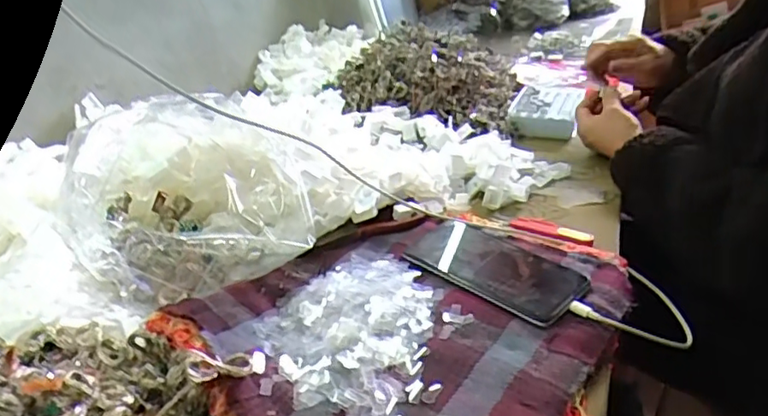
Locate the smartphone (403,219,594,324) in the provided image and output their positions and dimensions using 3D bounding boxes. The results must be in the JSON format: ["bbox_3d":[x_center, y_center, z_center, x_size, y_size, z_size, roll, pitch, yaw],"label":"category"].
[{"bbox_3d":[0.101,0.047,0.543,0.086,0.011,0.165,-28,36,-35],"label":"smartphone"}]

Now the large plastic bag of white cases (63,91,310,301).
[{"bbox_3d":[-0.177,-0.008,0.580,0.193,0.082,0.209,-11,29,-10],"label":"large plastic bag of white cases"}]

